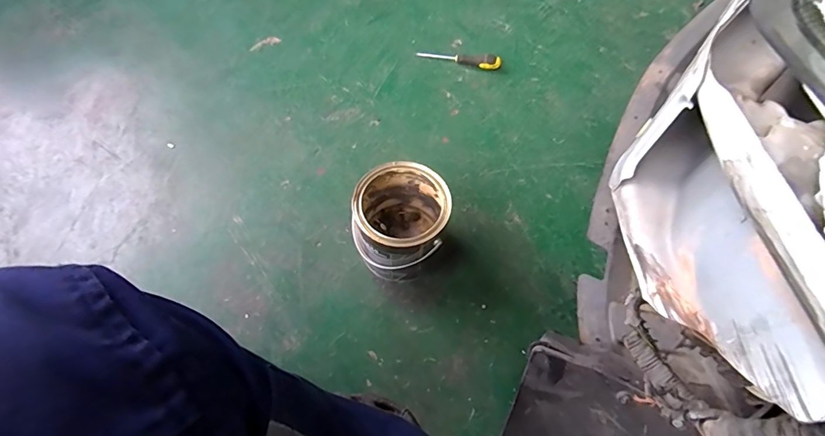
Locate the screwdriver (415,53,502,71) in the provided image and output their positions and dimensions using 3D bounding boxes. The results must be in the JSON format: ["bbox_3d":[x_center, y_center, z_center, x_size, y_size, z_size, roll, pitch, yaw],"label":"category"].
[{"bbox_3d":[0.116,-0.399,1.095,0.208,0.028,0.029,9,61,3],"label":"screwdriver"}]

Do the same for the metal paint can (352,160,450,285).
[{"bbox_3d":[-0.020,0.015,0.792,0.158,0.172,0.165,0,61,-2],"label":"metal paint can"}]

